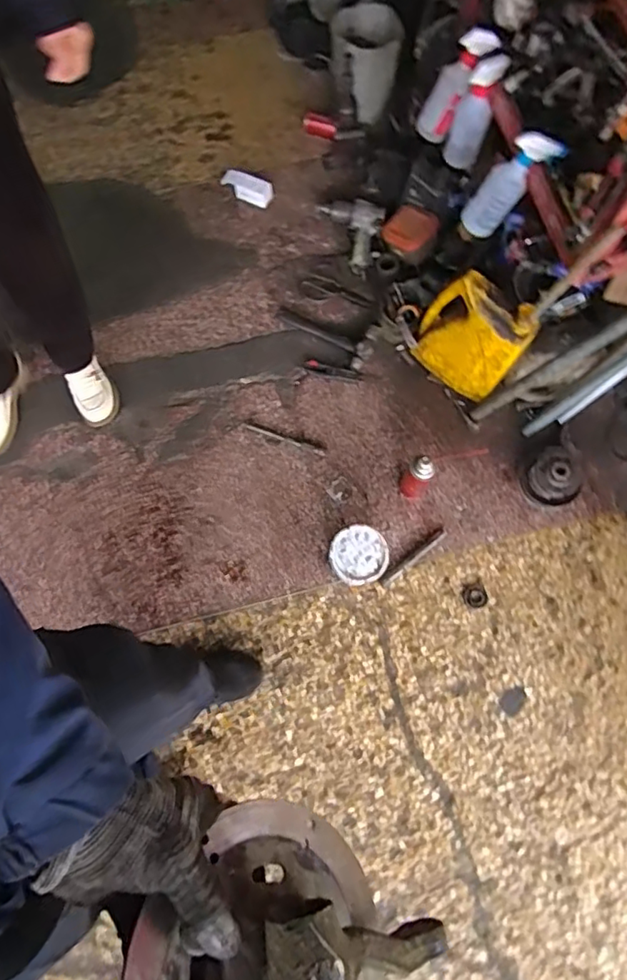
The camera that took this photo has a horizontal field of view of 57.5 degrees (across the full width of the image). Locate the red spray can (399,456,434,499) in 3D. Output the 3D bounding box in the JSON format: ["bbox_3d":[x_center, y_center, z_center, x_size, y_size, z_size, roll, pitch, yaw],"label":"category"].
[{"bbox_3d":[0.230,-0.030,1.250,0.065,0.166,0.057,29,76,8],"label":"red spray can"}]

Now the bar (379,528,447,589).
[{"bbox_3d":[0.223,0.150,1.270,0.187,0.008,0.020,-38,77,-10],"label":"bar"}]

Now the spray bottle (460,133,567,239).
[{"bbox_3d":[0.377,-0.605,1.131,0.063,0.220,0.077,-15,71,-37],"label":"spray bottle"}]

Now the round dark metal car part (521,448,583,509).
[{"bbox_3d":[0.542,-0.031,1.309,0.115,0.080,0.137,-11,74,-3],"label":"round dark metal car part"}]

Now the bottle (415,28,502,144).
[{"bbox_3d":[0.298,-0.855,1.226,0.069,0.237,0.088,0,72,-21],"label":"bottle"}]

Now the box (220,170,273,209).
[{"bbox_3d":[-0.183,-0.829,1.569,0.140,0.050,0.060,22,75,6],"label":"box"}]

